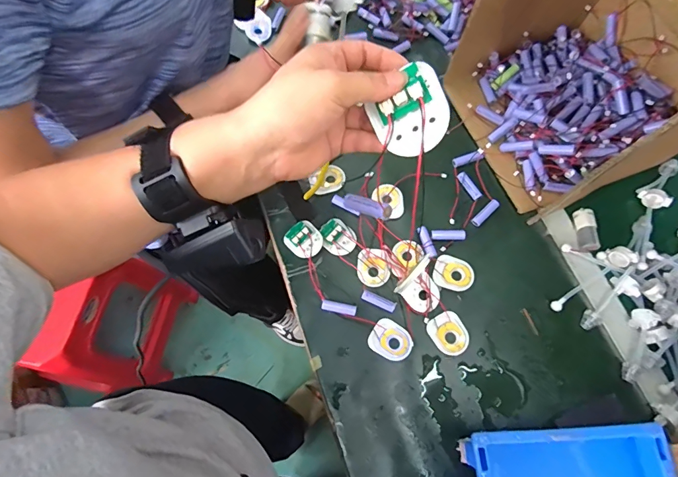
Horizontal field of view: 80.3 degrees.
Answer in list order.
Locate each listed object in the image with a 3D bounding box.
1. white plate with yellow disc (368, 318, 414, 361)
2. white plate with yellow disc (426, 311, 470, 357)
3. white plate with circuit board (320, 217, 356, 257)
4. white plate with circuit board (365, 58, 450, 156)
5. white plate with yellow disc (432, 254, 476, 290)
[{"bbox_3d":[0.073,0.143,0.562,0.058,0.004,0.048,33,74,12],"label":"white plate with yellow disc"},{"bbox_3d":[0.156,0.135,0.568,0.051,0.004,0.057,-34,73,-10],"label":"white plate with yellow disc"},{"bbox_3d":[-0.002,-0.002,0.620,0.048,0.008,0.059,-41,74,-12],"label":"white plate with circuit board"},{"bbox_3d":[0.048,-0.081,0.262,0.049,0.011,0.051,-31,83,16],"label":"white plate with circuit board"},{"bbox_3d":[0.172,0.052,0.598,0.060,0.004,0.052,17,71,7],"label":"white plate with yellow disc"}]

